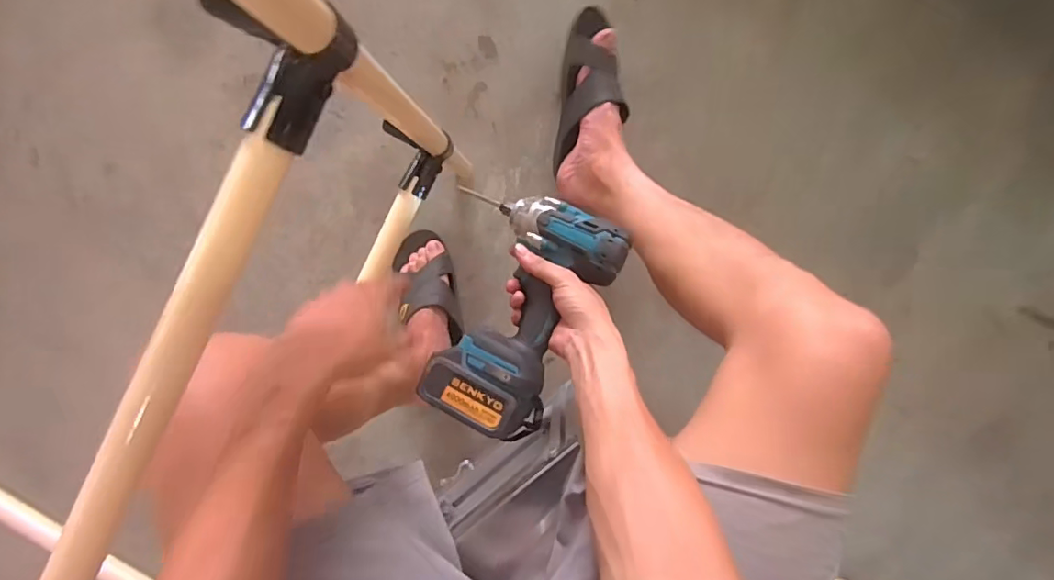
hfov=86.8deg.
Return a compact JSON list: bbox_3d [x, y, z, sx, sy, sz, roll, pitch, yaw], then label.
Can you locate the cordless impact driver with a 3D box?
[{"bbox_3d":[-0.013,0.020,0.589,0.157,0.065,0.248,26,87,1],"label":"cordless impact driver"}]

